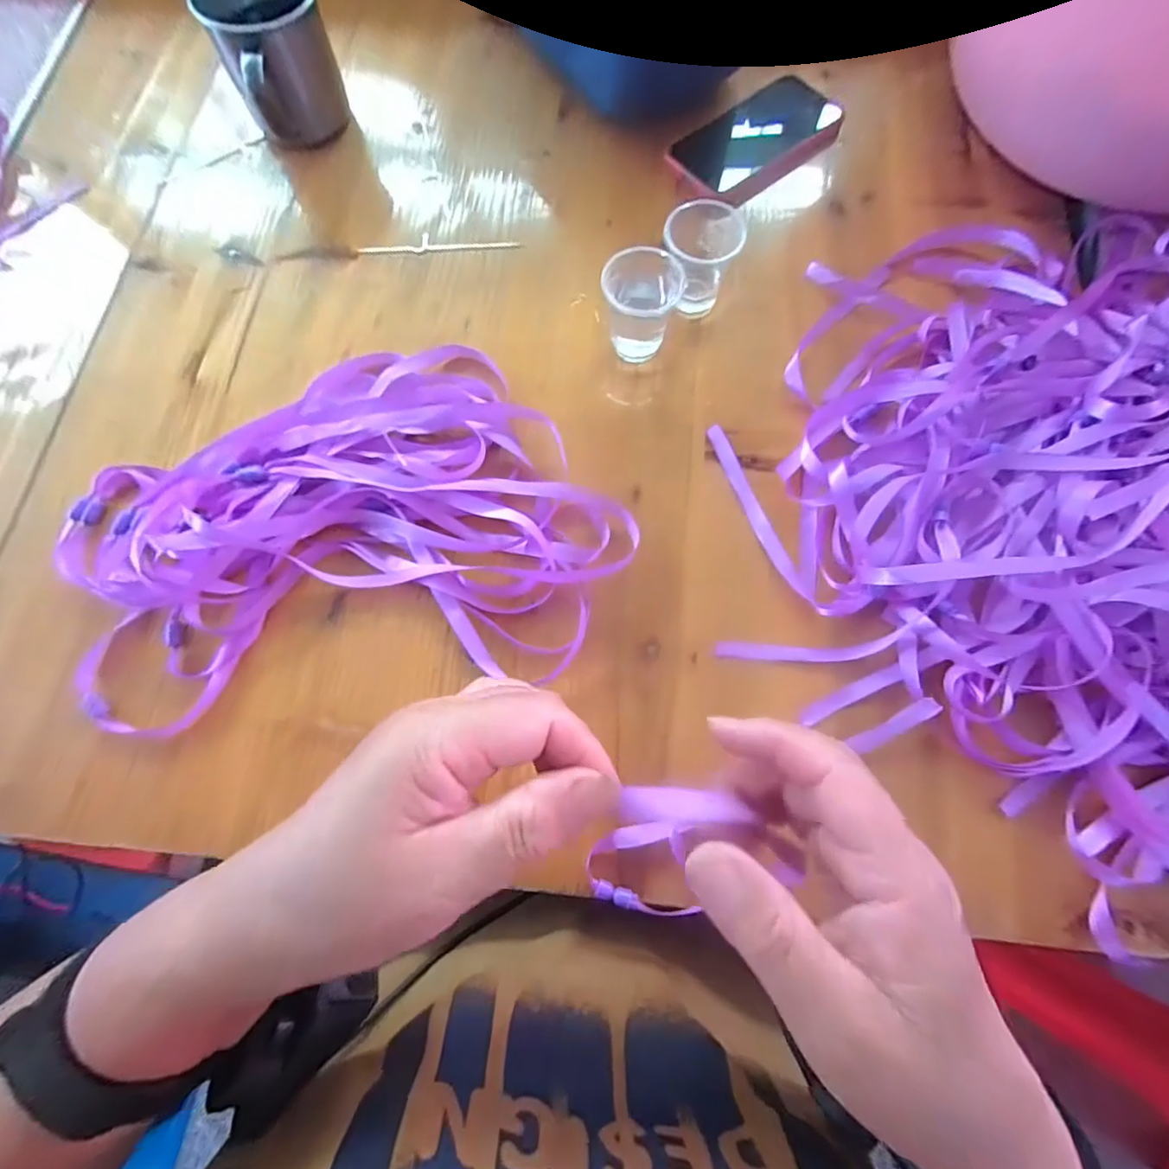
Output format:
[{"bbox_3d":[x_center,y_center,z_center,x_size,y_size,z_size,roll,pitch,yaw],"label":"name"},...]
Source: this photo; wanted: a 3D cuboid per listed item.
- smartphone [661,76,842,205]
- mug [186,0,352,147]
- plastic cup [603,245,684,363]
[{"bbox_3d":[0.135,-0.354,0.413,0.134,0.011,0.076,-38,77,-9],"label":"smartphone"},{"bbox_3d":[-0.224,-0.390,0.391,0.081,0.083,0.086,-28,75,-7],"label":"mug"},{"bbox_3d":[0.037,-0.183,0.341,0.048,0.057,0.040,8,74,3],"label":"plastic cup"}]

